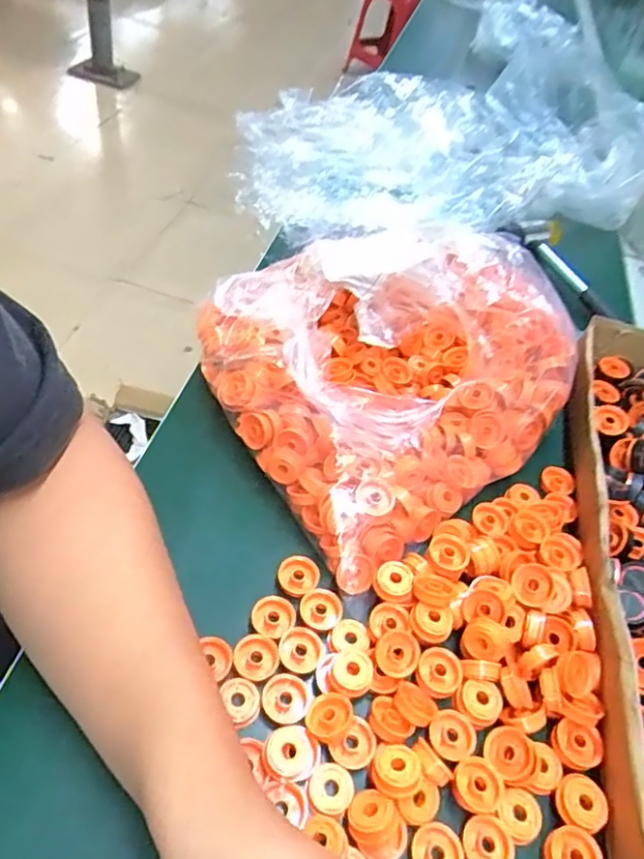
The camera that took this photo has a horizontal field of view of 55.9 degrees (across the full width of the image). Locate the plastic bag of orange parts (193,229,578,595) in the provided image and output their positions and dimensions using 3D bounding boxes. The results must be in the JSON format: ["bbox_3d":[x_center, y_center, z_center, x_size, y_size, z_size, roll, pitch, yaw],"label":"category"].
[{"bbox_3d":[0.043,-0.066,0.452,0.241,0.100,0.247,-28,61,-33],"label":"plastic bag of orange parts"}]

